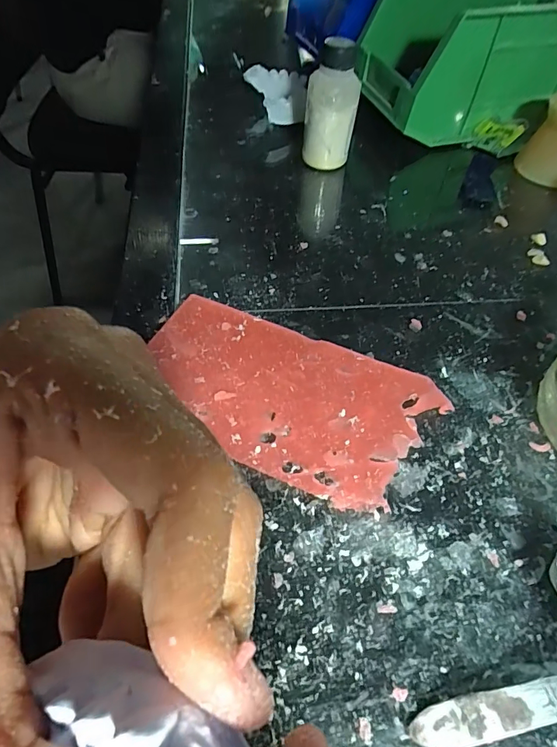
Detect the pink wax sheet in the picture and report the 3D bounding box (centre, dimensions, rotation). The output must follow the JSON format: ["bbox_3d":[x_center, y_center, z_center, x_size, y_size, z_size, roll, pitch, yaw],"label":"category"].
[{"bbox_3d":[-0.001,0.009,0.208,0.132,0.005,0.074,21,56,13],"label":"pink wax sheet"}]

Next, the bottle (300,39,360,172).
[{"bbox_3d":[0.035,-0.178,0.304,0.033,0.077,0.030,7,54,3],"label":"bottle"}]

